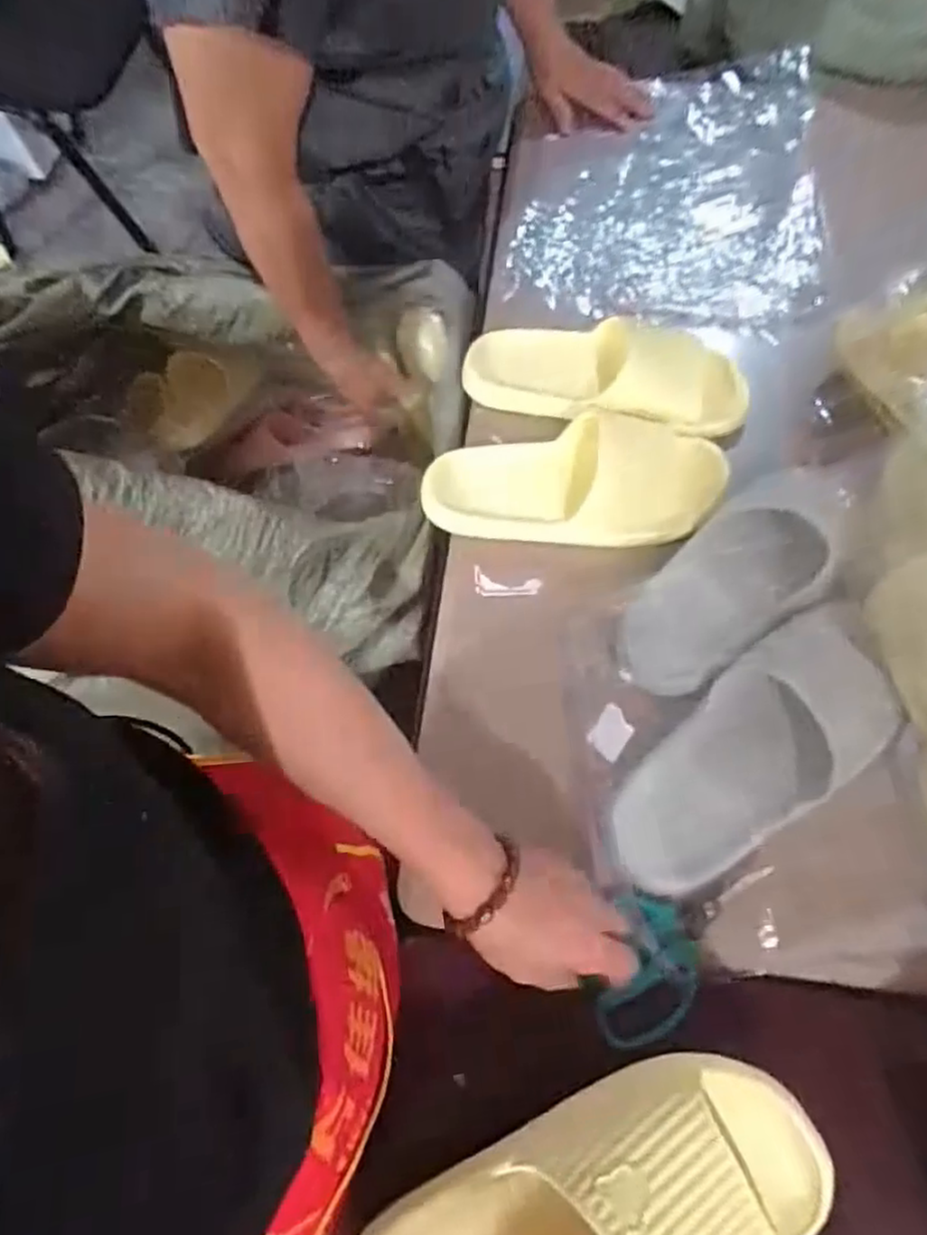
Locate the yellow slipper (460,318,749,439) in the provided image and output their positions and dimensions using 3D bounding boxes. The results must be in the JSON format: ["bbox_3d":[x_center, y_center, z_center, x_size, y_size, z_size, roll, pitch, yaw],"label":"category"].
[{"bbox_3d":[0.119,-0.207,0.612,0.237,0.055,0.079,20,68,12],"label":"yellow slipper"}]

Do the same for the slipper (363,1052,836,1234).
[{"bbox_3d":[0.057,0.300,0.348,0.247,0.068,0.098,-21,66,1],"label":"slipper"}]

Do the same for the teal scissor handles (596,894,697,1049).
[{"bbox_3d":[0.119,0.227,0.452,0.055,0.022,0.087,11,67,8],"label":"teal scissor handles"}]

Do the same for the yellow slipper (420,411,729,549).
[{"bbox_3d":[0.089,-0.112,0.576,0.246,0.051,0.099,2,66,4],"label":"yellow slipper"}]

